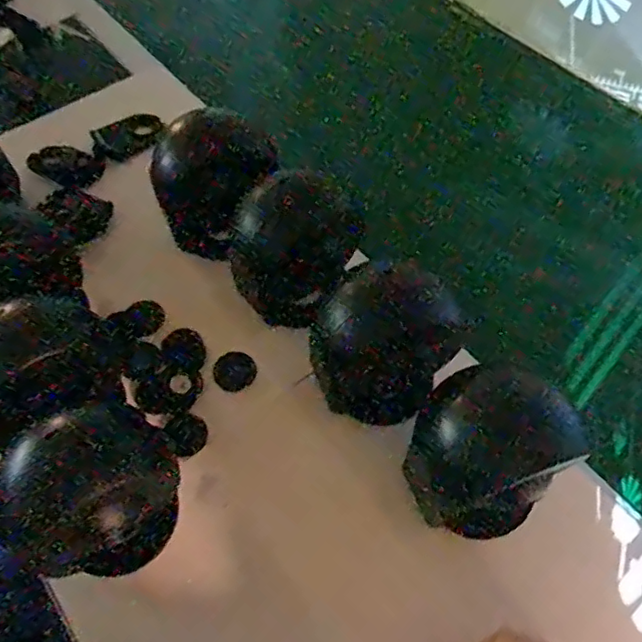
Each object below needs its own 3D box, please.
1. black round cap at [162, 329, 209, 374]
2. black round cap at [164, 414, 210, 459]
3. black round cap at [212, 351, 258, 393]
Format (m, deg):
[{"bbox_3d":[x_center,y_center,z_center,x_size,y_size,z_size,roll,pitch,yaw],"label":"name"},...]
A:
[{"bbox_3d":[-0.124,0.029,0.546,0.038,0.015,0.043,-11,58,-7],"label":"black round cap"},{"bbox_3d":[-0.114,0.098,0.507,0.036,0.005,0.038,0,57,0],"label":"black round cap"},{"bbox_3d":[-0.078,0.045,0.537,0.035,0.007,0.037,0,57,0],"label":"black round cap"}]

